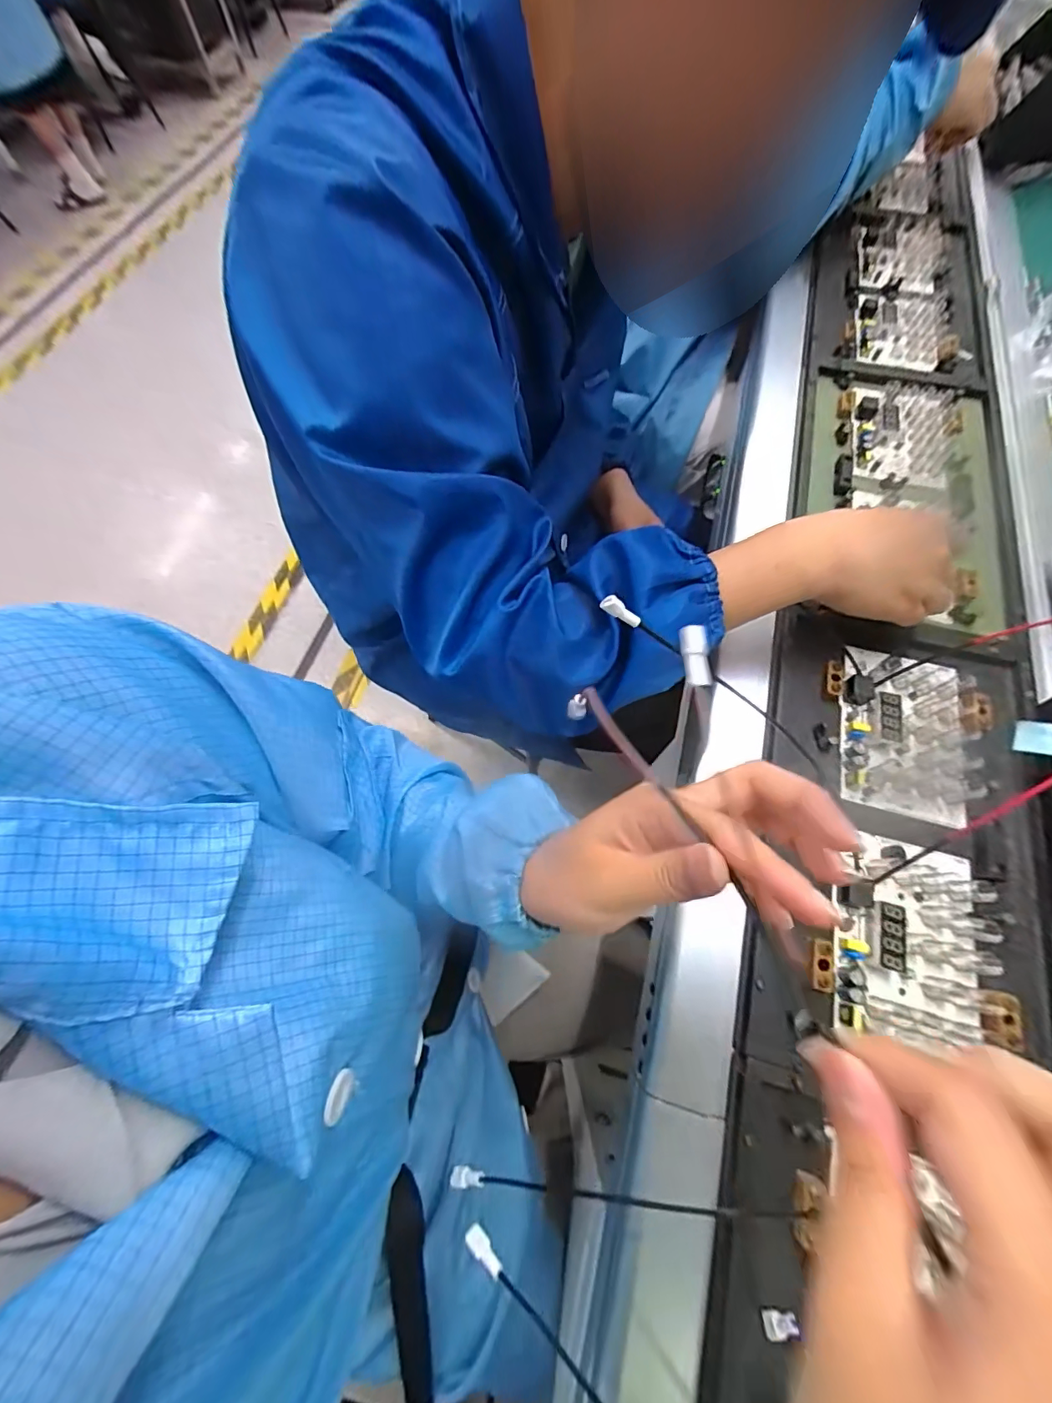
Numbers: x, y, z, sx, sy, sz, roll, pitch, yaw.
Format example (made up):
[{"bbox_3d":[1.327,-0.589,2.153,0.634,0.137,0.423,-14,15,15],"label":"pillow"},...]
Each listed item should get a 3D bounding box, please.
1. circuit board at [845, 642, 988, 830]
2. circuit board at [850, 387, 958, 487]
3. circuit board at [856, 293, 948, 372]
[{"bbox_3d":[0.298,0.022,0.373,0.087,0.020,0.132,12,68,8],"label":"circuit board"},{"bbox_3d":[0.393,-0.279,0.496,0.093,0.013,0.133,13,68,8],"label":"circuit board"},{"bbox_3d":[0.443,-0.444,0.569,0.097,0.011,0.148,16,68,9],"label":"circuit board"}]

